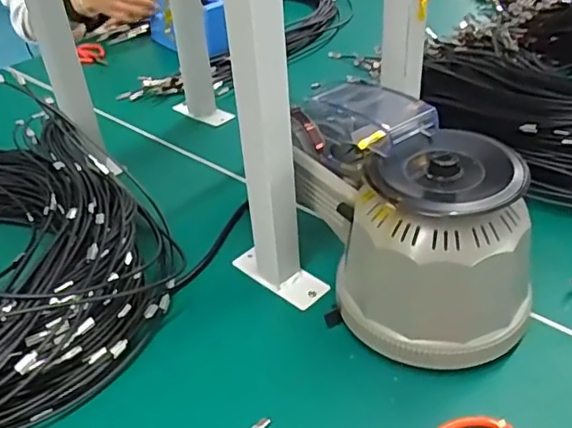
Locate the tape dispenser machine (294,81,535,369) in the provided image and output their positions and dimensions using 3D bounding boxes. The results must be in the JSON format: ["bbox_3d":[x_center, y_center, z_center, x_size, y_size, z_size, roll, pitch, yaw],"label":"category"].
[{"bbox_3d":[0.102,-0.005,0.497,0.157,0.141,0.244,-10,41,-6],"label":"tape dispenser machine"}]

